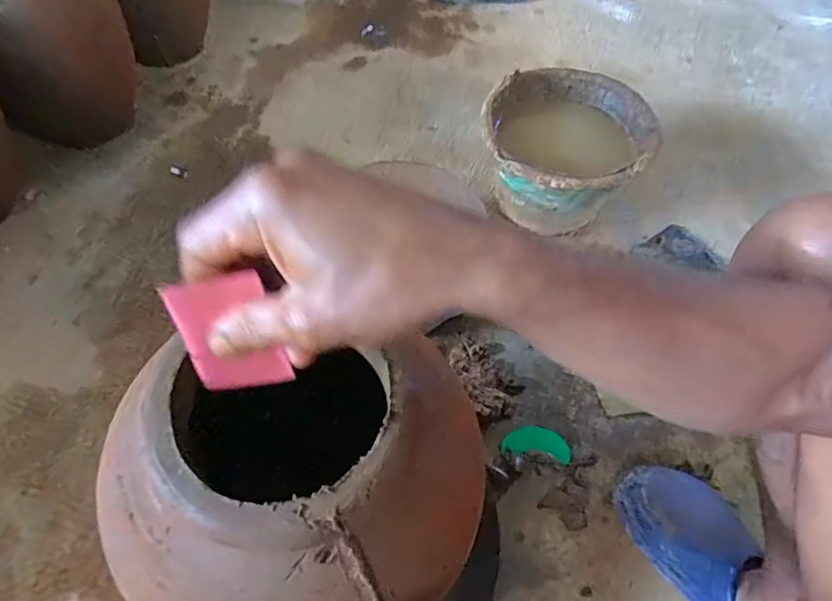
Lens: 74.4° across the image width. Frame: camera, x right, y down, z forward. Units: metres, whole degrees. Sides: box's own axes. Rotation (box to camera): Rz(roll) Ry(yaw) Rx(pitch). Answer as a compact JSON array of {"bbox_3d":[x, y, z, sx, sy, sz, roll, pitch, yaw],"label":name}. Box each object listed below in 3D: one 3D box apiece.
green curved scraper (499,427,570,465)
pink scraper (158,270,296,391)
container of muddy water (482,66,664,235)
[{"bbox_3d":[0.153,0.179,0.691,0.086,0.007,0.039,9,71,3],"label":"green curved scraper"},{"bbox_3d":[-0.092,0.018,0.275,0.045,0.074,0.005,-12,42,-8],"label":"pink scraper"},{"bbox_3d":[0.224,-0.219,0.859,0.236,0.175,0.250,1,56,-2],"label":"container of muddy water"}]

